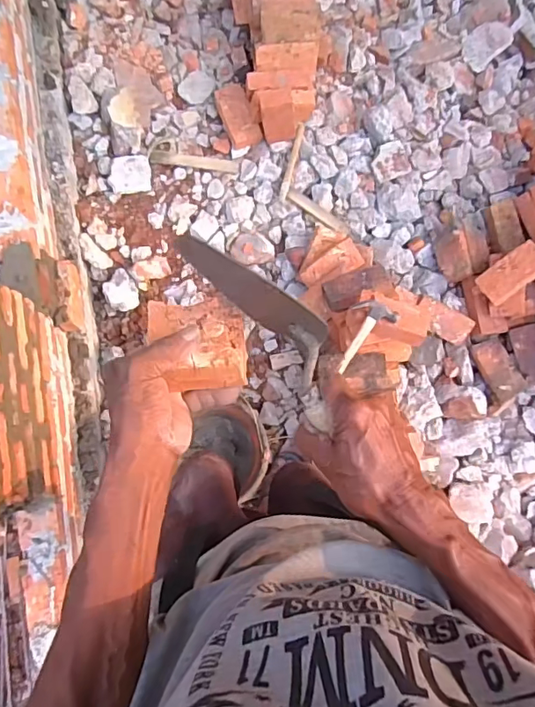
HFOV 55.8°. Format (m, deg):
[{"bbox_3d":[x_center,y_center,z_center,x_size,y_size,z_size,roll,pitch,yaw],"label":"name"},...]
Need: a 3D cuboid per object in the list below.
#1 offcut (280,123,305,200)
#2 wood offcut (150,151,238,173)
[{"bbox_3d":[0.069,-0.527,1.380,0.021,0.017,0.222,14,82,-3],"label":"offcut"},{"bbox_3d":[-0.199,-0.527,1.390,0.235,0.017,0.036,7,82,-4],"label":"wood offcut"}]

